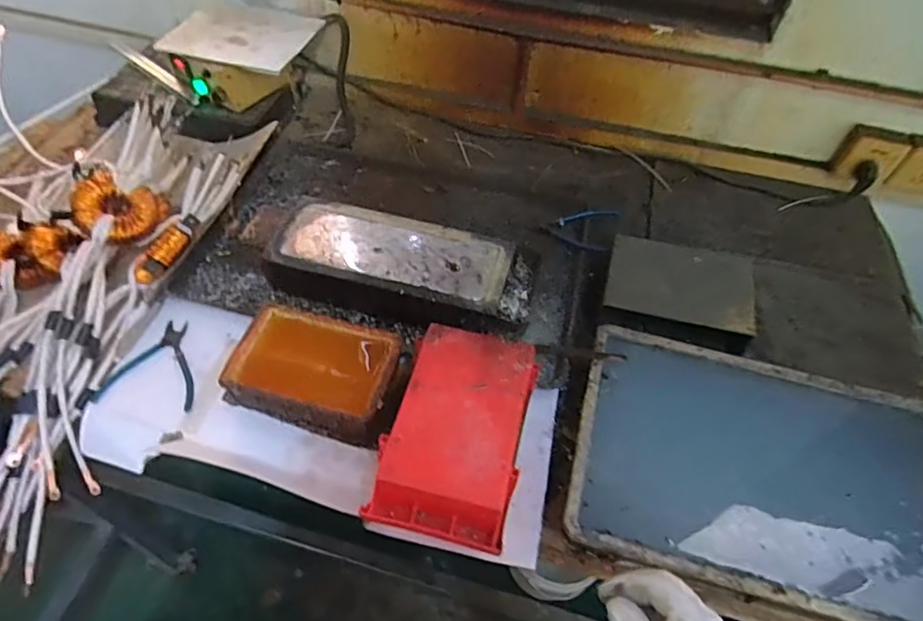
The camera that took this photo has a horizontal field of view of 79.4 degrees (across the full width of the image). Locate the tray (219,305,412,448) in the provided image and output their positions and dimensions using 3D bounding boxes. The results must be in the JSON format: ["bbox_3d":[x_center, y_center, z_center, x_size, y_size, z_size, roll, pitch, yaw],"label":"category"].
[{"bbox_3d":[-0.186,0.080,0.724,0.216,0.061,0.141,12,52,7],"label":"tray"}]

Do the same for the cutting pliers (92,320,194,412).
[{"bbox_3d":[-0.412,0.071,0.763,0.130,0.009,0.128,7,52,2],"label":"cutting pliers"}]

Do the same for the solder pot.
[{"bbox_3d":[-0.091,-0.058,0.830,0.372,0.085,0.155,15,52,9],"label":"solder pot"}]

